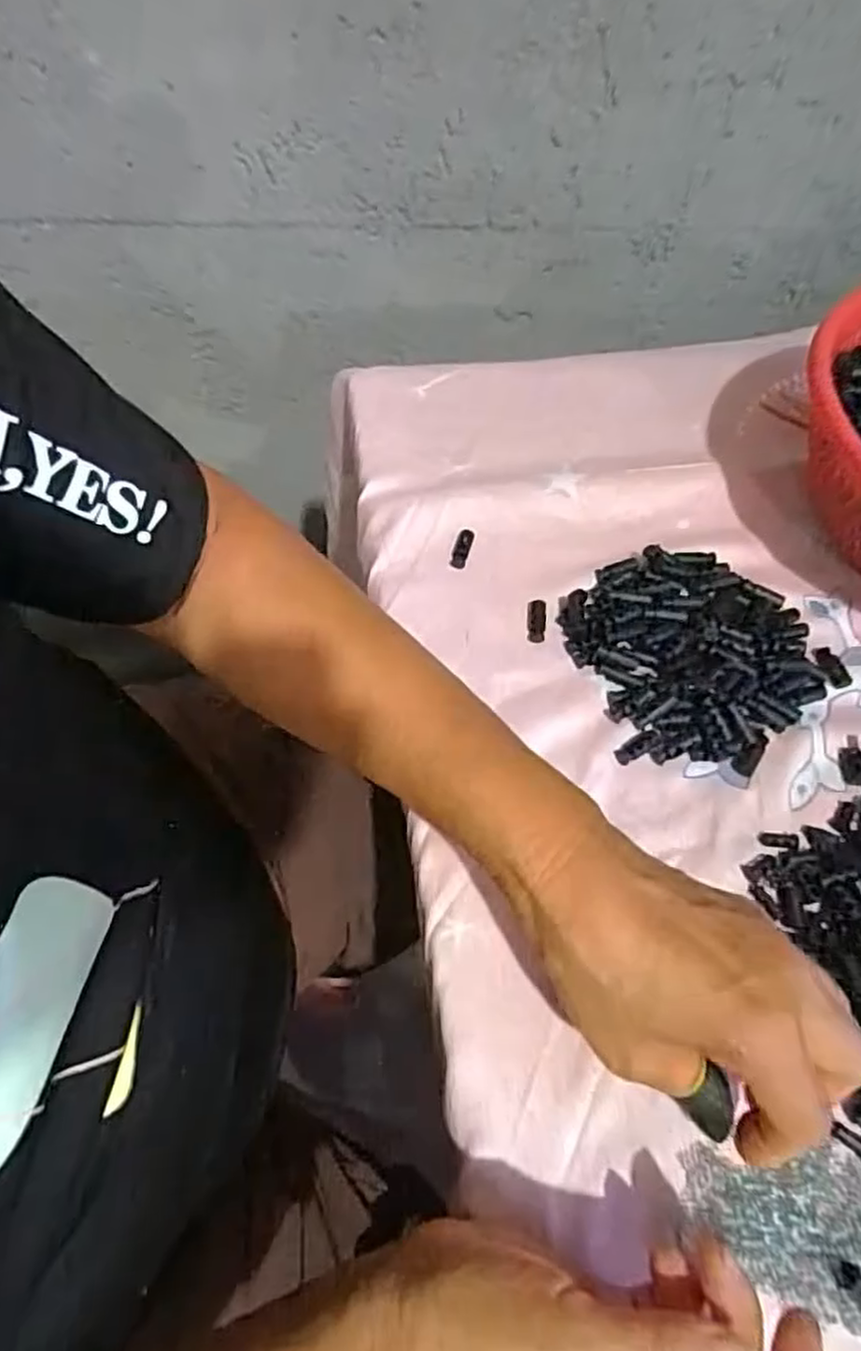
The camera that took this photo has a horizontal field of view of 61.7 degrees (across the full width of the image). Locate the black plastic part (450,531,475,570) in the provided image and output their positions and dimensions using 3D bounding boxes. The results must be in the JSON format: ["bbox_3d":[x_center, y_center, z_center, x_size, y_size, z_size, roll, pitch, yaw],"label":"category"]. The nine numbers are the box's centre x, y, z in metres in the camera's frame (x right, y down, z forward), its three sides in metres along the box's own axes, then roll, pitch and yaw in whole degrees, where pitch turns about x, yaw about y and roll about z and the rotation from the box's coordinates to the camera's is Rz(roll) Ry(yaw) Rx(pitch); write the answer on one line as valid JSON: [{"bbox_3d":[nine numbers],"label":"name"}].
[{"bbox_3d":[0.019,-0.076,0.437,0.010,0.004,0.026,17,73,7],"label":"black plastic part"}]

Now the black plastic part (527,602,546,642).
[{"bbox_3d":[0.061,-0.031,0.412,0.011,0.006,0.026,4,60,-1],"label":"black plastic part"}]

